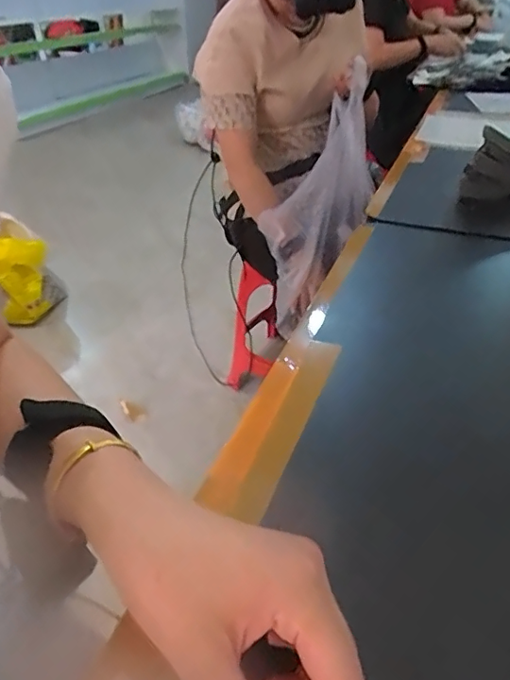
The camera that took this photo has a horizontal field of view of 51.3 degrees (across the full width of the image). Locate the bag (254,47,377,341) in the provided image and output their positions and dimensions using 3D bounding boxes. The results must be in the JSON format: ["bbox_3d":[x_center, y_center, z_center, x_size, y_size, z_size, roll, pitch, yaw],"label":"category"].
[{"bbox_3d":[0.119,-0.251,1.025,0.093,0.494,0.165,-1,26,-47],"label":"bag"}]

